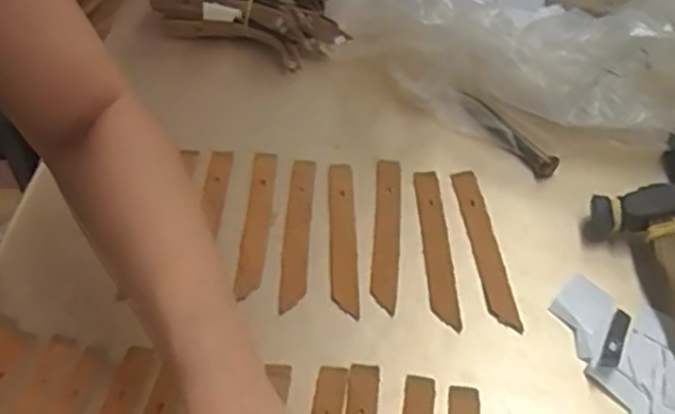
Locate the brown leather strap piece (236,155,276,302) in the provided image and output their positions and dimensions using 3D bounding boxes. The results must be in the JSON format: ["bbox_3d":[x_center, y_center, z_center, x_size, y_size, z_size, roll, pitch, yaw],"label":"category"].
[{"bbox_3d":[-0.053,0.008,0.482,0.016,0.005,0.117,1,49,-1],"label":"brown leather strap piece"}]

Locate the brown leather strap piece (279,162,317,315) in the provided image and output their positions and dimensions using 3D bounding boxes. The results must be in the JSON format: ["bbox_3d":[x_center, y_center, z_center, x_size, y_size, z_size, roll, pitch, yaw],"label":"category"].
[{"bbox_3d":[-0.025,0.014,0.478,0.016,0.004,0.124,2,49,1],"label":"brown leather strap piece"}]

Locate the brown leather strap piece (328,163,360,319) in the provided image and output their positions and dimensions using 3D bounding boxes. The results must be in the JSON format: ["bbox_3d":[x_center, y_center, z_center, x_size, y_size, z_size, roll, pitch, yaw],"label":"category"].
[{"bbox_3d":[0.004,0.018,0.468,0.019,0.005,0.119,-1,49,-2],"label":"brown leather strap piece"}]

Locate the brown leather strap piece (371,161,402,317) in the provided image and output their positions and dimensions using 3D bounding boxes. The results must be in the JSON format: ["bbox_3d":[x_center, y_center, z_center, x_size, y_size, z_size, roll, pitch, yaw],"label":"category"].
[{"bbox_3d":[0.034,0.016,0.478,0.017,0.005,0.122,4,49,2],"label":"brown leather strap piece"}]

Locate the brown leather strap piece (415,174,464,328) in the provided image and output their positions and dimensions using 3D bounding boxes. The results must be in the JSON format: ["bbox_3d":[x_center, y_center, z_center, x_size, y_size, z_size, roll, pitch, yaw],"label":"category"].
[{"bbox_3d":[0.066,0.024,0.472,0.020,0.005,0.124,-1,49,-2],"label":"brown leather strap piece"}]

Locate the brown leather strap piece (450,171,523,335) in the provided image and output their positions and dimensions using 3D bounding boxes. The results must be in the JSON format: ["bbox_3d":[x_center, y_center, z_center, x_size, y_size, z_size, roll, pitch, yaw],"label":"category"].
[{"bbox_3d":[0.096,0.025,0.472,0.018,0.004,0.126,-4,49,-5],"label":"brown leather strap piece"}]

